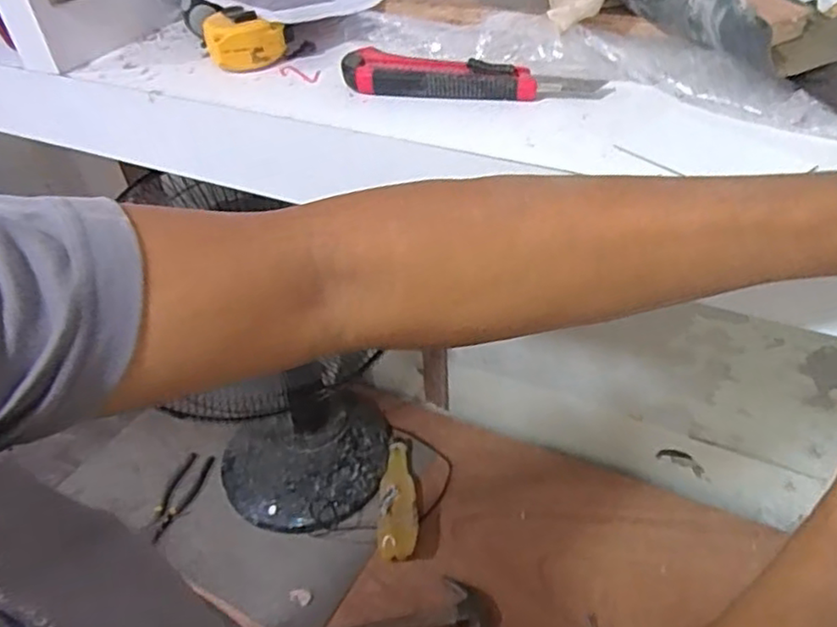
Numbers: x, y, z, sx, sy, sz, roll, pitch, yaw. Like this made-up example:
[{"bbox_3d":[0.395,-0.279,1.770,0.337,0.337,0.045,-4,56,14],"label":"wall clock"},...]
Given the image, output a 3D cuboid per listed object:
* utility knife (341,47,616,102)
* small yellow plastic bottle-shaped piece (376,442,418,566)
[{"bbox_3d":[0.034,-0.156,0.438,0.171,0.020,0.028,7,42,14],"label":"utility knife"},{"bbox_3d":[-0.033,0.285,1.044,0.061,0.043,0.206,-3,41,2],"label":"small yellow plastic bottle-shaped piece"}]

